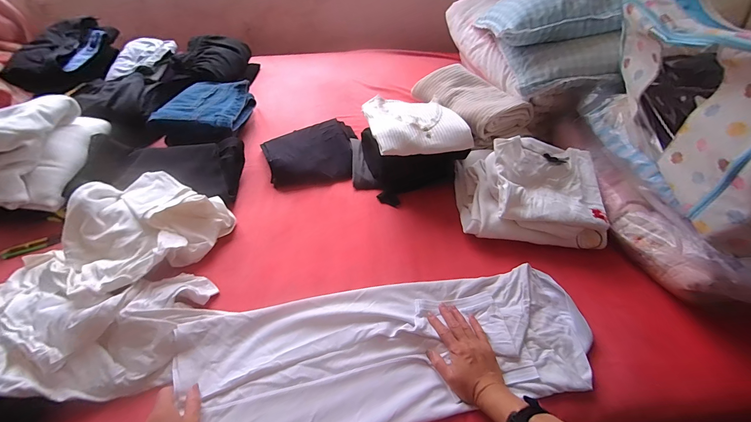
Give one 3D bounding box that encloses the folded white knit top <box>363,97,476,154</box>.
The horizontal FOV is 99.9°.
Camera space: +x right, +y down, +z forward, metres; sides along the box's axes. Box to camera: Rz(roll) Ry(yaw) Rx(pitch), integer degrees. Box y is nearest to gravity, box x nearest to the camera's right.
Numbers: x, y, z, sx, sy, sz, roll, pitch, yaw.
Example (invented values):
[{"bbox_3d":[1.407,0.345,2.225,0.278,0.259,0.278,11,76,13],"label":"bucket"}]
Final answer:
[{"bbox_3d":[0.097,-0.219,0.760,0.229,0.031,0.209,-9,50,-10],"label":"folded white knit top"}]

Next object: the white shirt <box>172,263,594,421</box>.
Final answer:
[{"bbox_3d":[0.031,0.246,0.557,0.705,0.029,0.235,-7,53,-8],"label":"white shirt"}]

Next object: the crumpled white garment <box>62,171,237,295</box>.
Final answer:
[{"bbox_3d":[-0.470,0.028,0.639,0.216,0.115,0.280,30,56,22],"label":"crumpled white garment"}]

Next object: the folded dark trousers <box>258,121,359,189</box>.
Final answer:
[{"bbox_3d":[-0.170,-0.162,0.869,0.254,0.041,0.210,-12,51,-12],"label":"folded dark trousers"}]

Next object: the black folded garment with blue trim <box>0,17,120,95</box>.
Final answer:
[{"bbox_3d":[-0.964,-0.490,0.978,0.239,0.093,0.307,-1,49,-3],"label":"black folded garment with blue trim"}]

